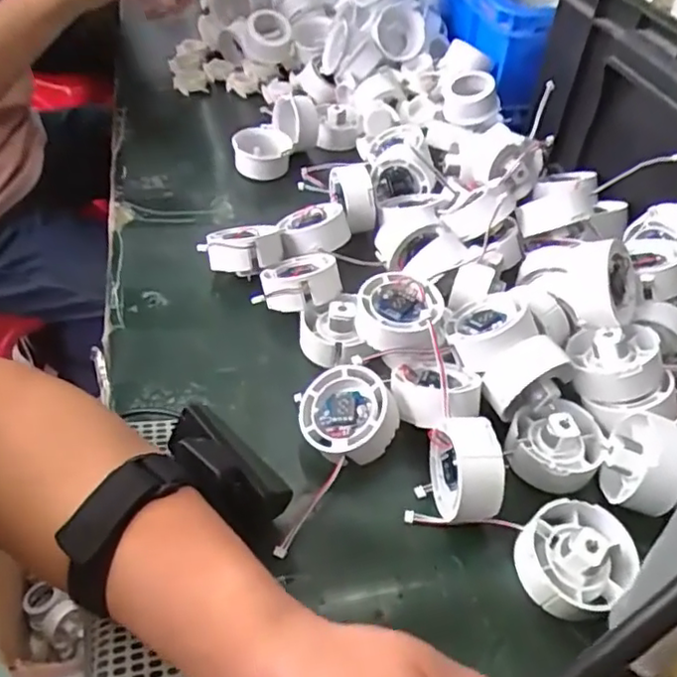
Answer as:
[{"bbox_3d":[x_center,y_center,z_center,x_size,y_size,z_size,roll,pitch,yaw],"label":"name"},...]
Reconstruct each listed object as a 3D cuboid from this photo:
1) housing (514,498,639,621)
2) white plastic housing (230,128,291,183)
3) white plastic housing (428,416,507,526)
[{"bbox_3d":[0.119,0.108,0.320,0.051,0.034,0.053,2,46,-2],"label":"housing"},{"bbox_3d":[-0.072,-0.177,0.604,0.052,0.030,0.055,2,46,-3],"label":"white plastic housing"},{"bbox_3d":[0.069,0.072,0.347,0.025,0.051,0.054,-5,46,-9],"label":"white plastic housing"}]

